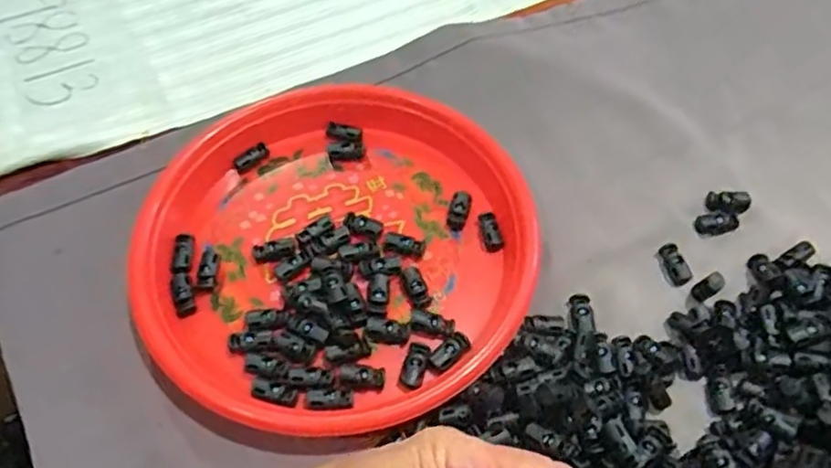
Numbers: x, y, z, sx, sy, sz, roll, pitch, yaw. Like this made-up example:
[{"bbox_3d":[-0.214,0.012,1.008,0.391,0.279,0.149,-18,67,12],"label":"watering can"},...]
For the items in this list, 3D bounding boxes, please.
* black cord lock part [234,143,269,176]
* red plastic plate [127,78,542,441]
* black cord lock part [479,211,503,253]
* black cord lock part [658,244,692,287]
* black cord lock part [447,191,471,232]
[{"bbox_3d":[-0.120,-0.056,0.477,0.028,0.006,0.012,-36,63,-19],"label":"black cord lock part"},{"bbox_3d":[-0.054,0.000,0.423,0.244,0.045,0.245,-1,57,1],"label":"red plastic plate"},{"bbox_3d":[0.051,-0.002,0.442,0.012,0.006,0.028,-10,58,-5],"label":"black cord lock part"},{"bbox_3d":[0.171,0.019,0.426,0.012,0.008,0.029,-12,58,-6],"label":"black cord lock part"},{"bbox_3d":[0.031,-0.017,0.452,0.013,0.008,0.030,15,59,11],"label":"black cord lock part"}]

